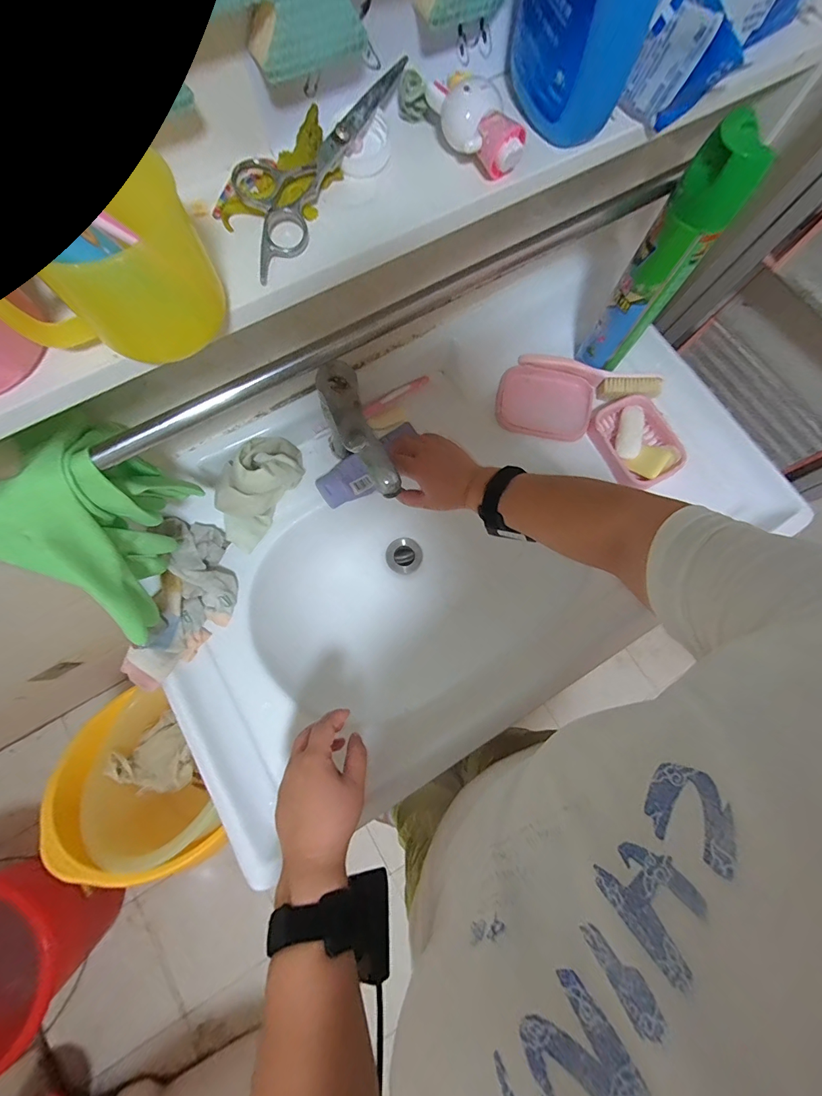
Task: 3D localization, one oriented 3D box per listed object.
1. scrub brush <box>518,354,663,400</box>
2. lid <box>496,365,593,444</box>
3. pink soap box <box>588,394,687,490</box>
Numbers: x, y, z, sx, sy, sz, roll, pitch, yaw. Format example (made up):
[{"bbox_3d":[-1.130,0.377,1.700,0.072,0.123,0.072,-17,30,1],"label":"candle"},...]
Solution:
[{"bbox_3d":[0.250,-0.241,0.572,0.192,0.035,0.035,17,77,3],"label":"scrub brush"},{"bbox_3d":[0.190,-0.208,0.584,0.134,0.021,0.096,14,77,2],"label":"lid"},{"bbox_3d":[0.308,-0.146,0.560,0.088,0.031,0.124,-23,78,-7],"label":"pink soap box"}]

